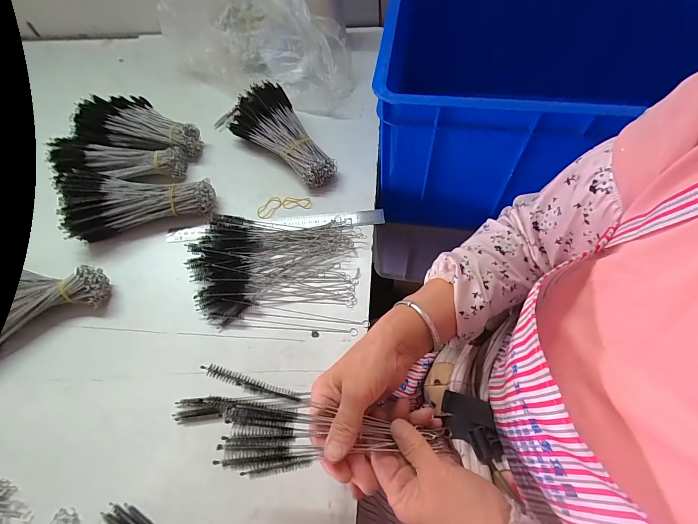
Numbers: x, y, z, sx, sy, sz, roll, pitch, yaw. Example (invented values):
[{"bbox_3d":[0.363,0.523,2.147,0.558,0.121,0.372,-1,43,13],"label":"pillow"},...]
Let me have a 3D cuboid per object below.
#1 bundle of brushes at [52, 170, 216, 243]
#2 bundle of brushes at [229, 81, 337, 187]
[{"bbox_3d":[-0.312,-0.092,0.519,0.206,0.070,0.092,-9,61,-2],"label":"bundle of brushes"},{"bbox_3d":[-0.105,-0.204,0.569,0.104,0.070,0.208,-36,65,-16],"label":"bundle of brushes"}]

